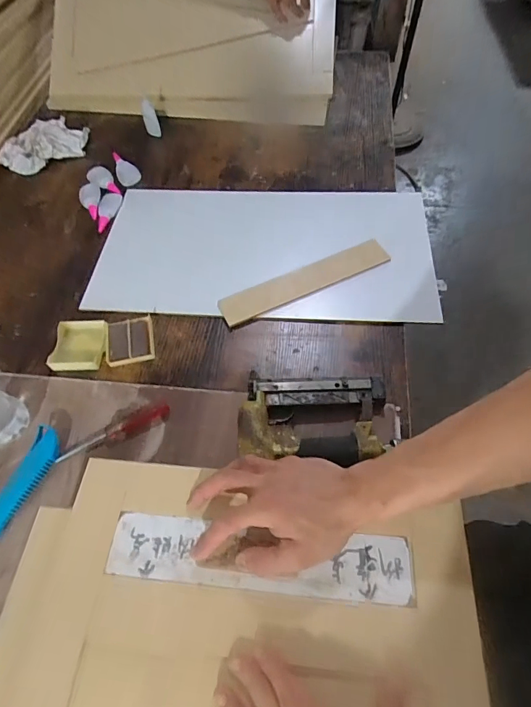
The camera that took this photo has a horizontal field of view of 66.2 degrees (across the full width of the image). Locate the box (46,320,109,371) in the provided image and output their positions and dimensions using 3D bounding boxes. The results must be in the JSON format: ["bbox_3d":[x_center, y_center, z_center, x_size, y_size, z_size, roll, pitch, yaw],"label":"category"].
[{"bbox_3d":[-0.271,-0.013,0.597,0.070,0.018,0.082,-2,58,1],"label":"box"}]

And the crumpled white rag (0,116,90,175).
[{"bbox_3d":[-0.452,-0.424,0.835,0.183,0.060,0.088,-23,60,-12],"label":"crumpled white rag"}]

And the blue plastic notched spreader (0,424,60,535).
[{"bbox_3d":[-0.290,0.150,0.492,0.042,0.004,0.126,14,60,11],"label":"blue plastic notched spreader"}]

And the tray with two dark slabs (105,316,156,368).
[{"bbox_3d":[-0.199,-0.022,0.600,0.066,0.016,0.077,-9,58,-4],"label":"tray with two dark slabs"}]

